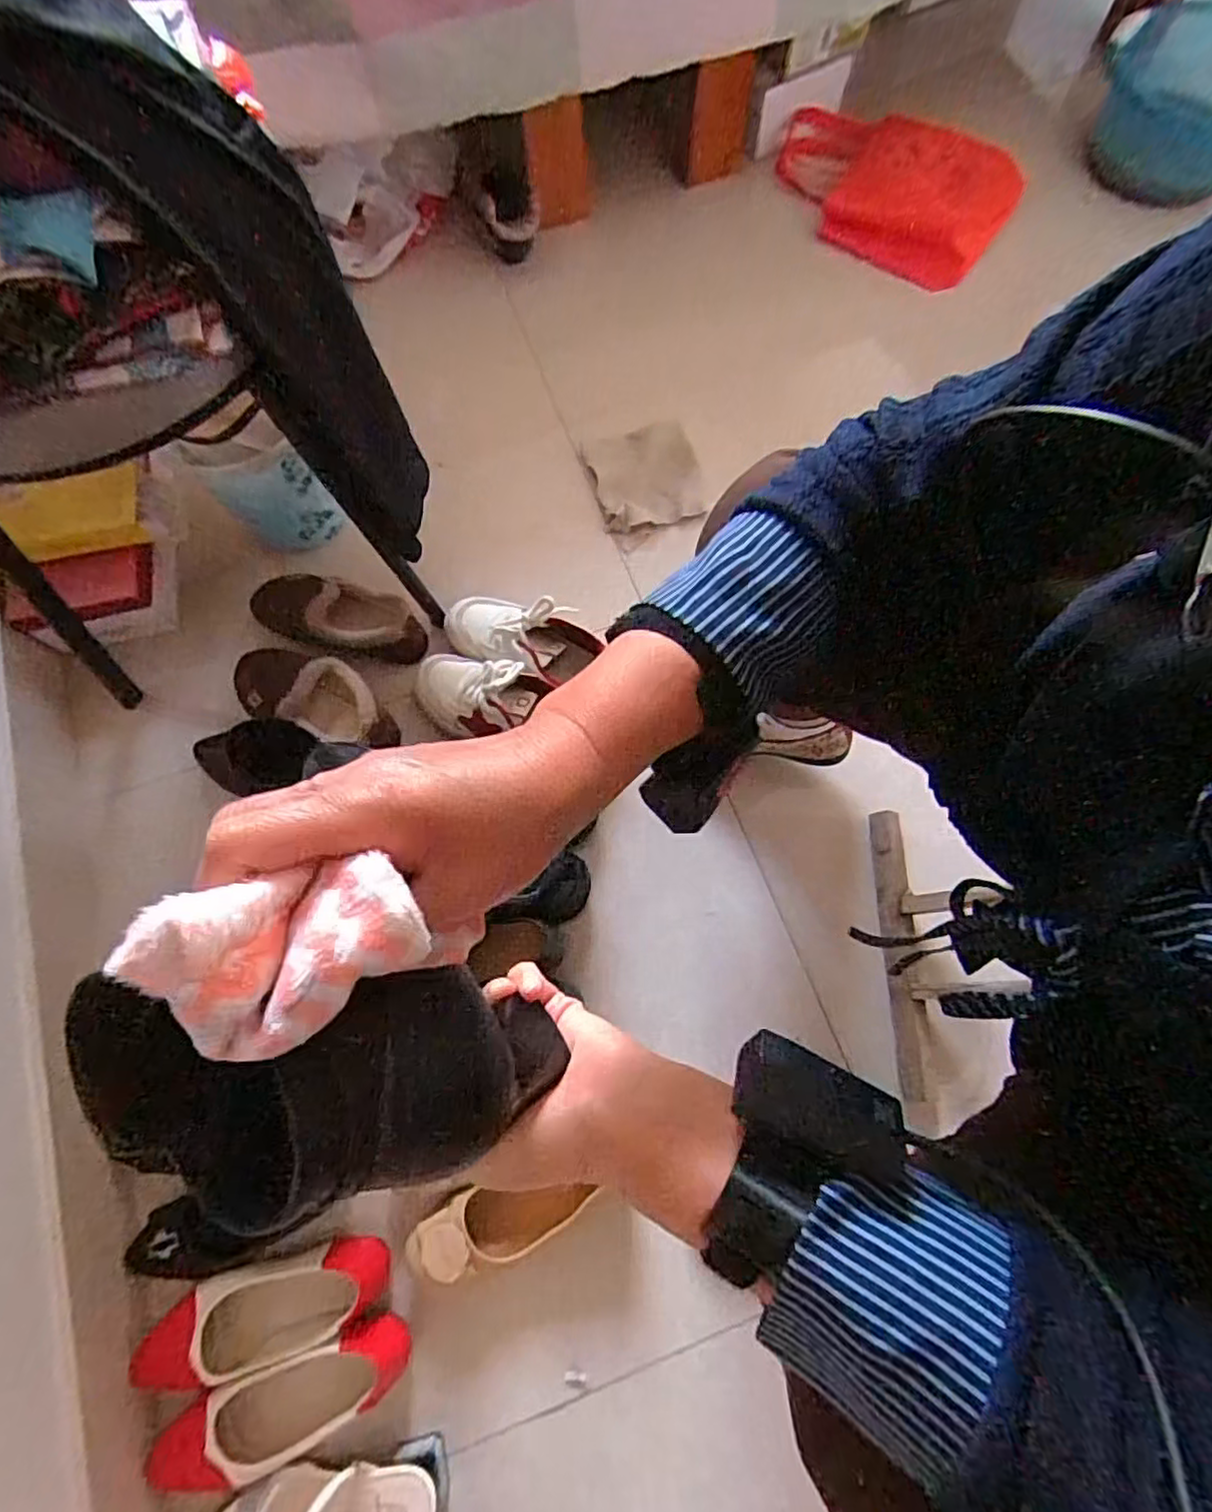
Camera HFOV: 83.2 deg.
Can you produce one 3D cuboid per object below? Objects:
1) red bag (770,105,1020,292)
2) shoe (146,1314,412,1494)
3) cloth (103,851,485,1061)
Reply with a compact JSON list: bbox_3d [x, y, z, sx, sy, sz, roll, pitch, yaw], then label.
[{"bbox_3d":[0.485,-0.995,1.192,0.407,0.116,0.317,37,75,12],"label":"red bag"},{"bbox_3d":[-0.314,0.626,0.654,0.259,0.054,0.085,-21,73,-7],"label":"shoe"},{"bbox_3d":[-0.099,0.059,0.204,0.079,0.025,0.049,-19,72,-6],"label":"cloth"}]

